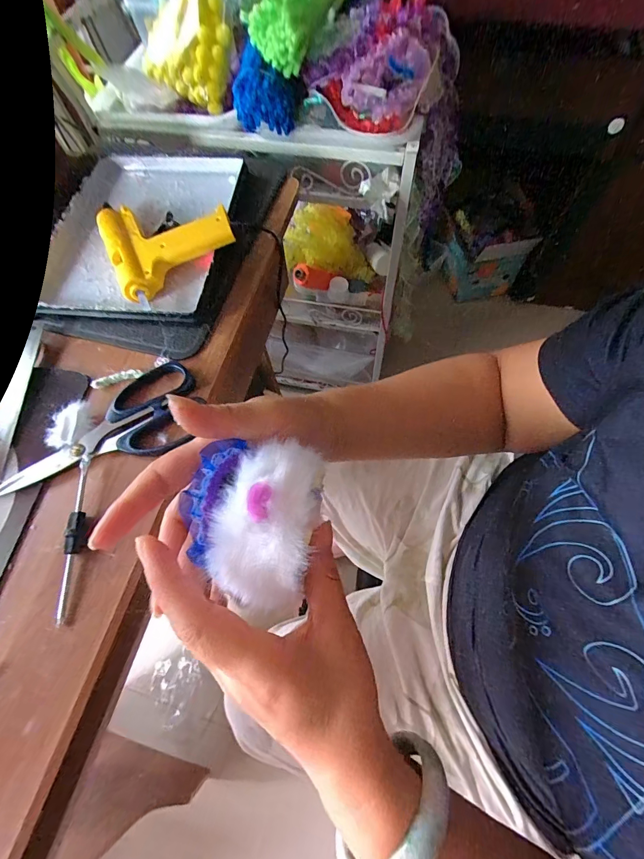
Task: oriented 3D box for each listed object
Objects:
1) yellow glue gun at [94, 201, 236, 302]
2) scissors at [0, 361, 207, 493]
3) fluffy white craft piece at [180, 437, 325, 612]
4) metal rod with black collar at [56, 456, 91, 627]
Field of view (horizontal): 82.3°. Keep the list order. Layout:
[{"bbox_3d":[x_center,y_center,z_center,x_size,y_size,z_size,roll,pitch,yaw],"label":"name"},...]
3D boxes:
[{"bbox_3d":[-0.157,-0.197,0.375,0.121,0.027,0.111,-23,67,-7],"label":"yellow glue gun"},{"bbox_3d":[-0.189,0.000,0.314,0.171,0.009,0.083,-24,67,-8],"label":"scissors"},{"bbox_3d":[-0.036,0.040,0.183,0.066,0.032,0.082,12,67,8],"label":"fluffy white craft piece"},{"bbox_3d":[-0.186,0.080,0.281,0.010,0.016,0.121,-6,66,0],"label":"metal rod with black collar"}]

